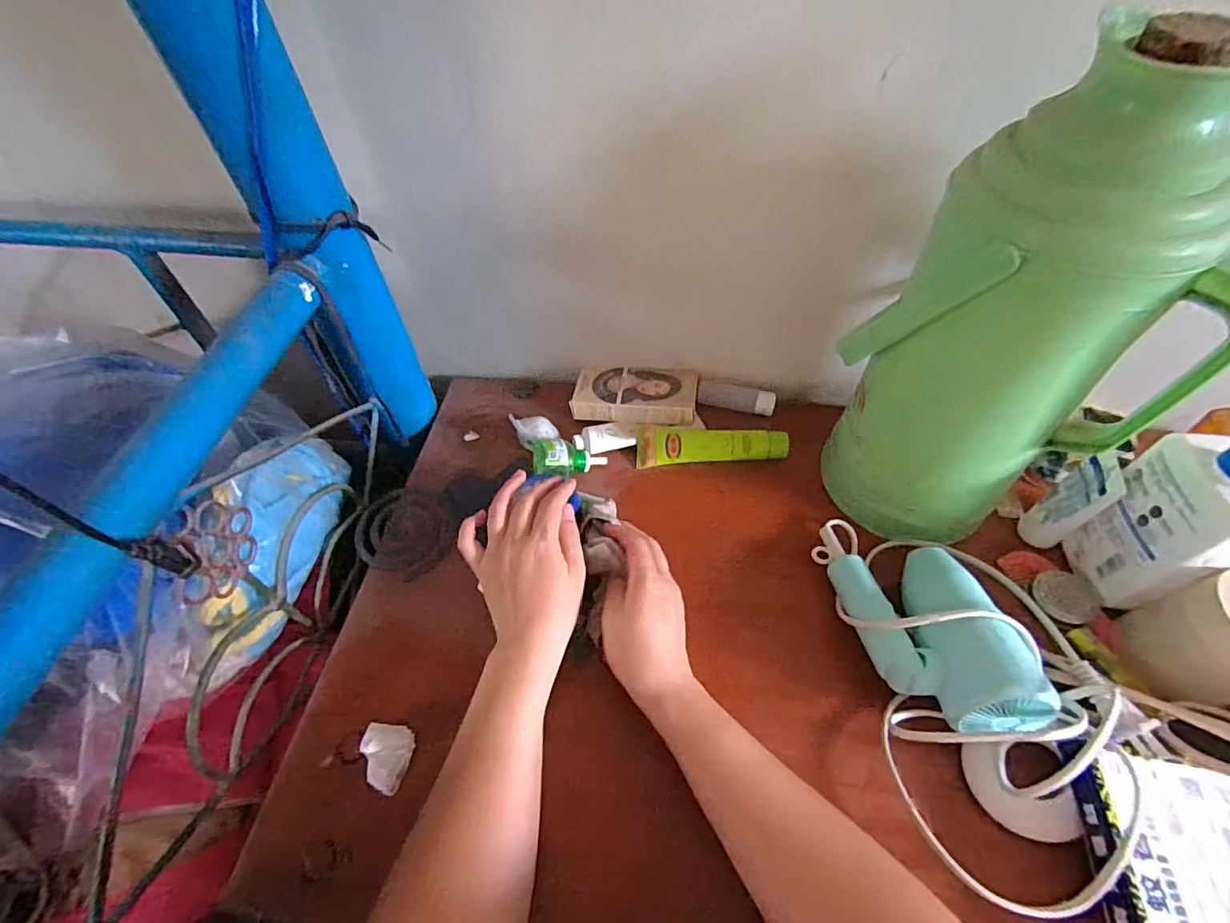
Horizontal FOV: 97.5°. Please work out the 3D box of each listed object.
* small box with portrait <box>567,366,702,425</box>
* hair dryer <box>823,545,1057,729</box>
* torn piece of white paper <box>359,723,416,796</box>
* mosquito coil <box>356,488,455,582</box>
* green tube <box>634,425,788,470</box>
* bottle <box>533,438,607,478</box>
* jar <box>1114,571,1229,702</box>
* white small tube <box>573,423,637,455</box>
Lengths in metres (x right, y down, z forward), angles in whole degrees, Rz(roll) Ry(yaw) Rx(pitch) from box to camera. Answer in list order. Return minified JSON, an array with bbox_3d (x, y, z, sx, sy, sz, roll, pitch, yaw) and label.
[{"bbox_3d":[0.023,-0.075,0.606,0.135,0.031,0.067,4,53,5],"label":"small box with portrait"},{"bbox_3d":[0.241,0.130,0.412,0.096,0.075,0.143,-5,53,-1],"label":"hair dryer"},{"bbox_3d":[-0.172,0.219,0.401,0.031,0.032,0.042,9,54,10],"label":"torn piece of white paper"},{"bbox_3d":[-0.212,0.068,0.548,0.107,0.012,0.091,24,57,19],"label":"mosquito coil"},{"bbox_3d":[0.100,-0.017,0.562,0.152,0.026,0.034,0,53,2],"label":"green tube"},{"bbox_3d":[-0.048,-0.003,0.547,0.074,0.043,0.039,1,53,4],"label":"bottle"},{"bbox_3d":[0.437,0.129,0.385,0.092,0.083,0.081,-11,53,-5],"label":"jar"},{"bbox_3d":[-0.010,-0.028,0.595,0.071,0.023,0.034,-14,54,-8],"label":"white small tube"}]

